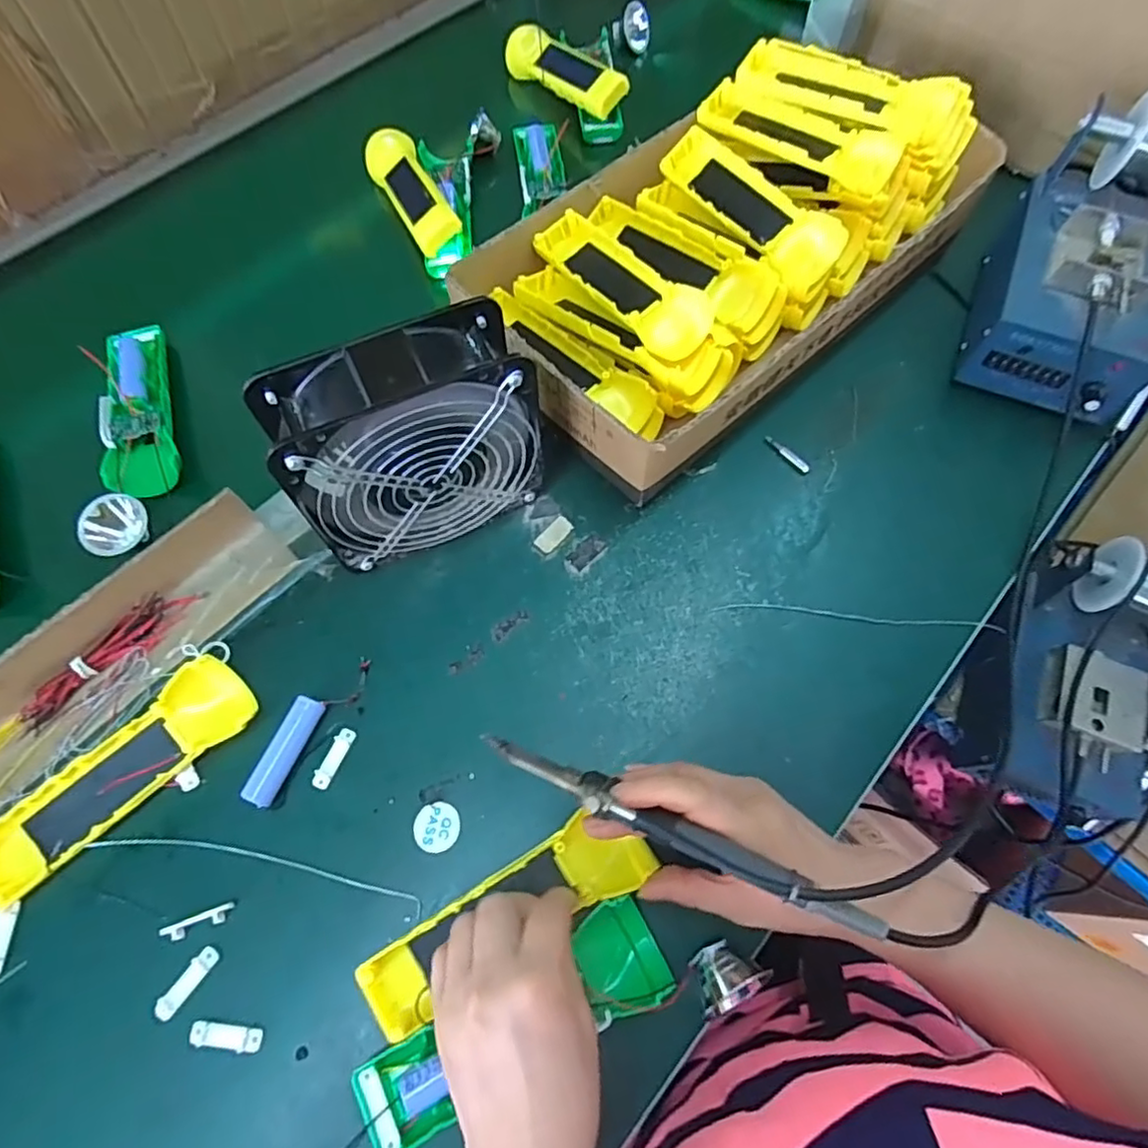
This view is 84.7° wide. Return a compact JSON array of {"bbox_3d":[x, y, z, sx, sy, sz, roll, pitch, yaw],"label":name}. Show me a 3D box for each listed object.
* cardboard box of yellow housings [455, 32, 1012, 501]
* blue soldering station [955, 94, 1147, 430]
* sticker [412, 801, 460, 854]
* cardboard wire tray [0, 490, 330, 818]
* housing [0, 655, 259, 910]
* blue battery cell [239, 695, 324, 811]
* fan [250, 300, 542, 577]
[{"bbox_3d":[0.122,-0.261,0.498,0.413,0.102,0.222,-41,73,-15],"label":"cardboard box of yellow housings"},{"bbox_3d":[0.402,-0.233,0.469,0.136,0.131,0.221,24,69,8],"label":"blue soldering station"},{"bbox_3d":[-0.082,0.151,0.375,0.027,0.004,0.027,1,67,-1],"label":"sticker"},{"bbox_3d":[-0.302,0.058,0.390,0.080,0.037,0.271,37,71,13],"label":"cardboard wire tray"},{"bbox_3d":[-0.270,0.119,0.372,0.161,0.024,0.048,-38,73,-16],"label":"housing"},{"bbox_3d":[-0.176,0.108,0.386,0.017,0.016,0.066,22,68,8],"label":"blue battery cell"},{"bbox_3d":[-0.098,-0.078,0.394,0.146,0.146,0.062,-25,70,-11],"label":"fan"}]

